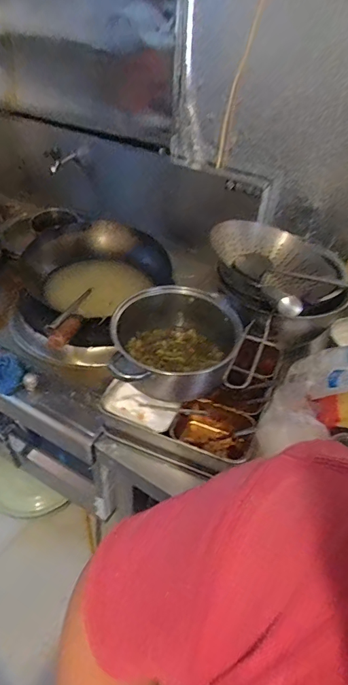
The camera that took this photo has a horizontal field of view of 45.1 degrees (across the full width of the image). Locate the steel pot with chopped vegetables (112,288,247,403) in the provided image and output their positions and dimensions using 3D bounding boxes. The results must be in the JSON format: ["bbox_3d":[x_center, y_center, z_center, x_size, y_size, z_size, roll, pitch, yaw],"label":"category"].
[{"bbox_3d":[0.006,0.003,0.799,0.240,0.109,0.228,3,42,-2],"label":"steel pot with chopped vegetables"}]

